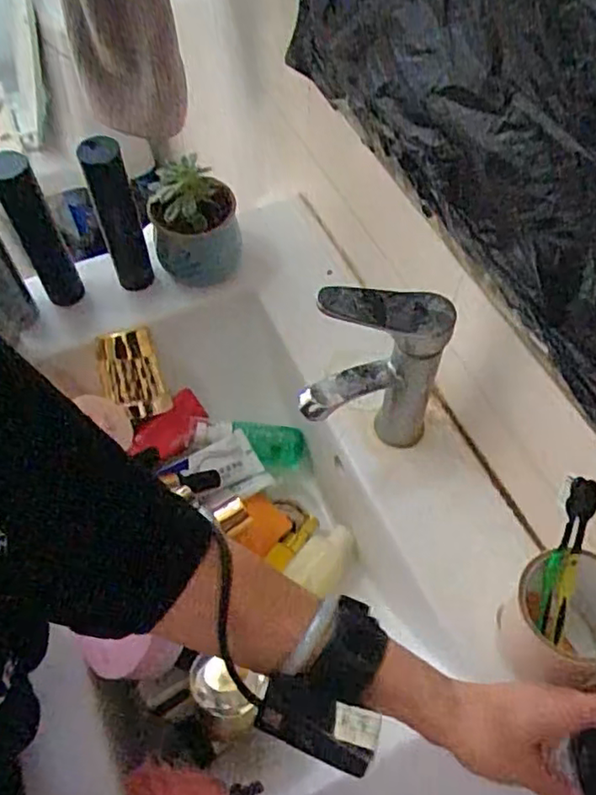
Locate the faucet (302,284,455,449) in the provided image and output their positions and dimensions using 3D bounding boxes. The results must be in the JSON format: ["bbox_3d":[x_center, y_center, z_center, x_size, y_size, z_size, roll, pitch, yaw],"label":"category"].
[{"bbox_3d":[0.070,-0.013,0.564,0.138,0.209,0.070,-7,60,-4],"label":"faucet"}]

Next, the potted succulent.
[{"bbox_3d":[-0.111,-0.183,0.694,0.093,0.111,0.085,-8,60,-5],"label":"potted succulent"}]

